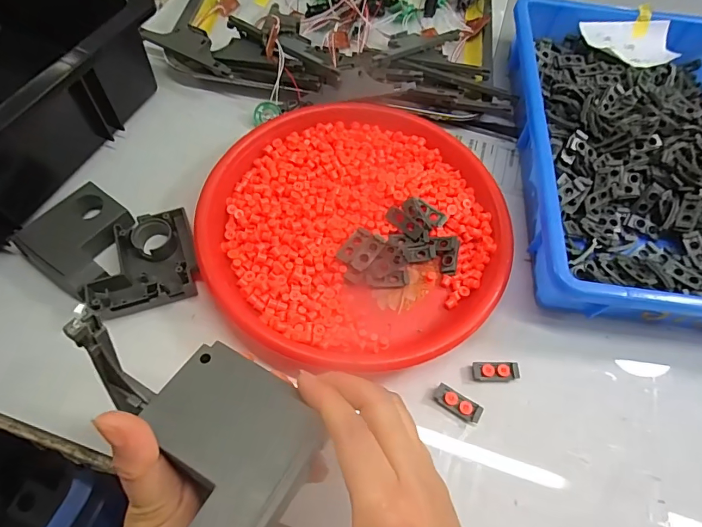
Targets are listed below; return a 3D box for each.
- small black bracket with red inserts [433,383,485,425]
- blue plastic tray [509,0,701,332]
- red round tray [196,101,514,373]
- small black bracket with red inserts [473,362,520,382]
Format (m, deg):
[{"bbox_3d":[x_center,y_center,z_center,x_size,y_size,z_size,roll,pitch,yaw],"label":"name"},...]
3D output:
[{"bbox_3d":[0.079,0.104,0.314,0.035,0.004,0.015,31,66,11],"label":"small black bracket with red inserts"},{"bbox_3d":[0.283,-0.118,0.408,0.237,0.056,0.367,7,64,0],"label":"blue plastic tray"},{"bbox_3d":[0.004,-0.041,0.367,0.247,0.028,0.255,1,64,-3],"label":"red round tray"},{"bbox_3d":[0.112,0.083,0.328,0.035,0.004,0.014,2,64,-3],"label":"small black bracket with red inserts"}]

